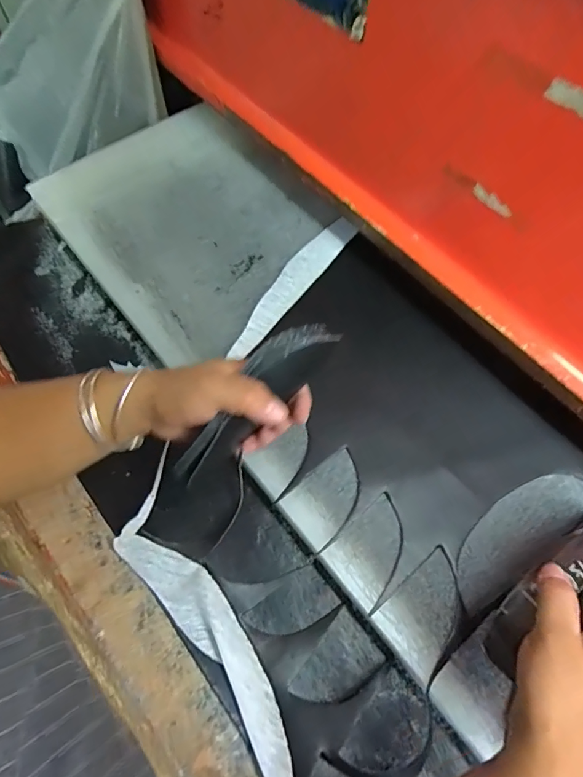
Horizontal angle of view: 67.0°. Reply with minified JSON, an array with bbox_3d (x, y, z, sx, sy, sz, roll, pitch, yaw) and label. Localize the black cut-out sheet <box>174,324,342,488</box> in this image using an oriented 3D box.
[{"bbox_3d":[-0.030,0.014,0.338,0.163,0.064,0.027,-47,72,15],"label":"black cut-out sheet"}]

